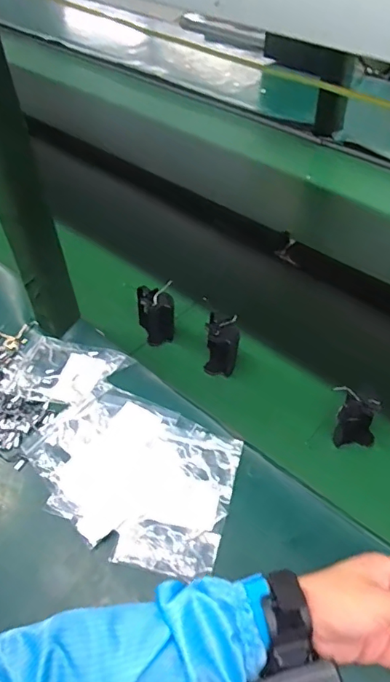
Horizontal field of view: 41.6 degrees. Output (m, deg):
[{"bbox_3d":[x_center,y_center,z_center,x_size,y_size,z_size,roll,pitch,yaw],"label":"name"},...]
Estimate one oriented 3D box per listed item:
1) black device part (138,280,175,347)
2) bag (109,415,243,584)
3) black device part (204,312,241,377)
[{"bbox_3d":[-0.049,-0.035,0.682,0.044,0.073,0.041,-13,50,-8],"label":"black device part"},{"bbox_3d":[-0.013,0.159,0.538,0.097,0.010,0.162,12,51,13],"label":"bag"},{"bbox_3d":[0.034,0.005,0.645,0.042,0.070,0.046,4,49,6],"label":"black device part"}]

